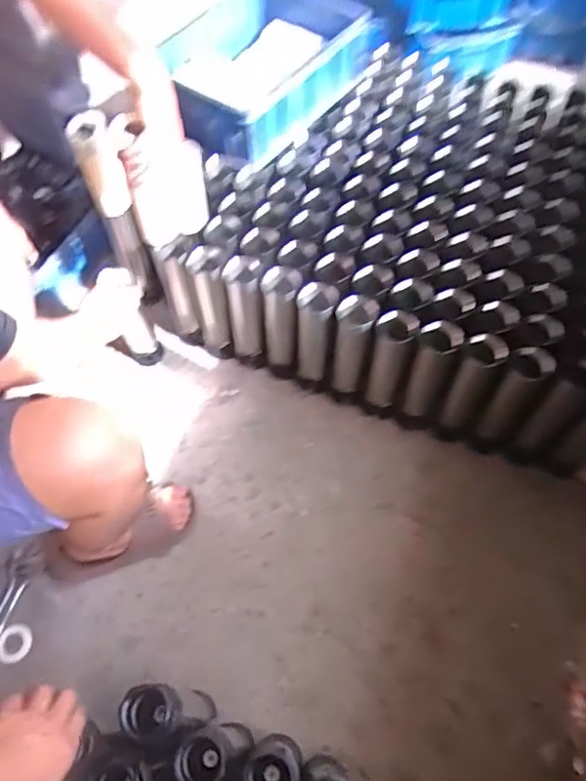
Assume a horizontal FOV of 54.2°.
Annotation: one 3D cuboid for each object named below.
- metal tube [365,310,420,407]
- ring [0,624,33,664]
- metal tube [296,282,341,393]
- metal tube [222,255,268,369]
[{"bbox_3d":[0.181,-0.056,1.101,0.067,0.246,0.060,13,62,6],"label":"metal tube"},{"bbox_3d":[-0.484,0.441,0.996,0.059,0.008,0.060,0,62,0],"label":"ring"},{"bbox_3d":[0.043,-0.096,1.153,0.069,0.283,0.075,4,62,2],"label":"metal tube"},{"bbox_3d":[-0.096,-0.152,1.178,0.068,0.280,0.073,-1,62,-1],"label":"metal tube"}]

